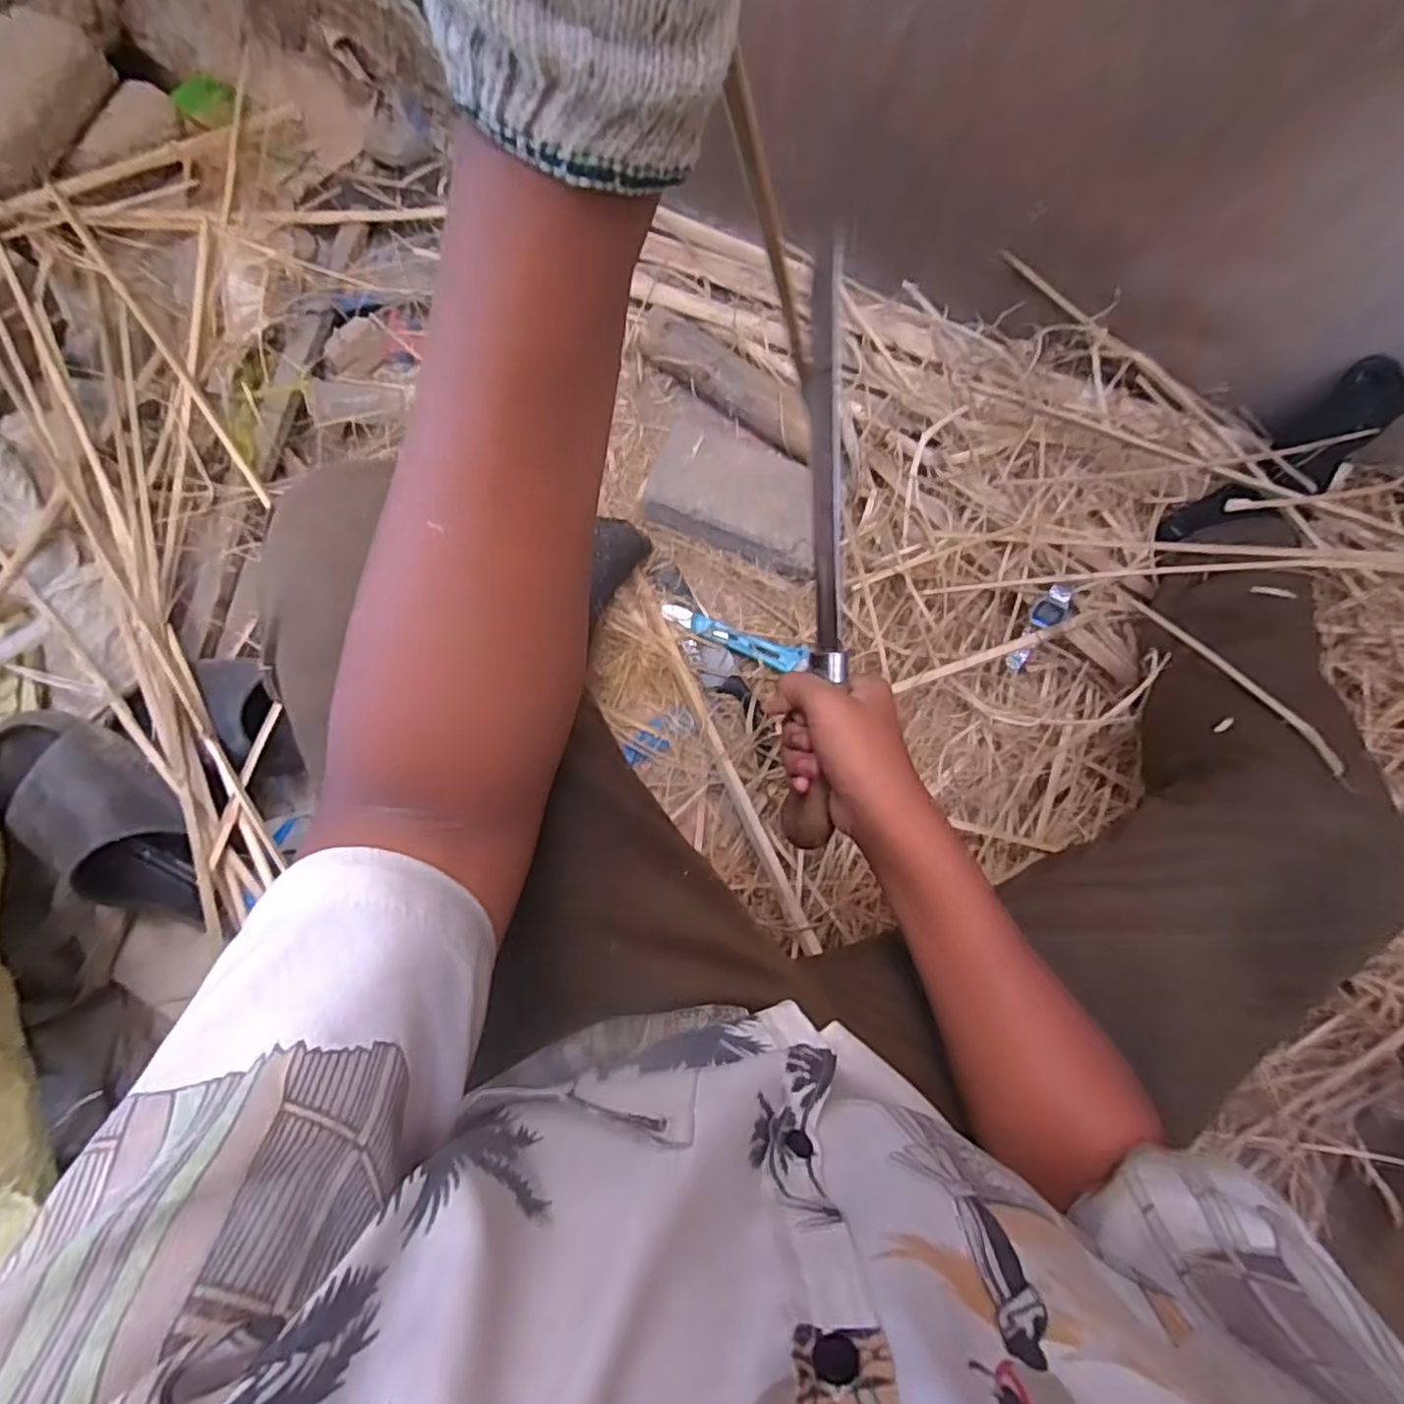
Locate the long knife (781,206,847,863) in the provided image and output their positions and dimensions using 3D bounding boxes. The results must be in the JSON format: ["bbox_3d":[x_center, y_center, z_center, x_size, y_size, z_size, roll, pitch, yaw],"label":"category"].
[{"bbox_3d":[0.075,-0.091,0.432,0.030,0.033,0.380,1,97,0],"label":"long knife"}]

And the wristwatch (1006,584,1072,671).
[{"bbox_3d":[0.352,-0.076,0.706,0.030,0.018,0.096,29,108,4],"label":"wristwatch"}]

